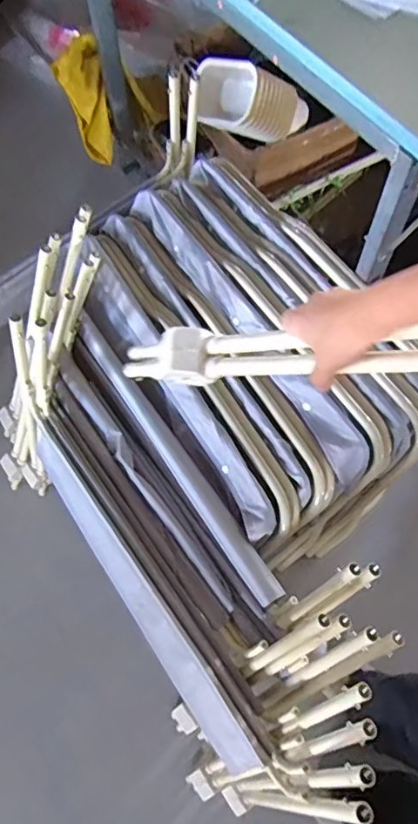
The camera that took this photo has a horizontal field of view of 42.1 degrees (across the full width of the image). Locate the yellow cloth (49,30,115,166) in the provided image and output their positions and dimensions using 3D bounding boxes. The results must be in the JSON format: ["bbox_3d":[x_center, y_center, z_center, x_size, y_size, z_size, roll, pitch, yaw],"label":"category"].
[{"bbox_3d":[-0.296,-0.800,1.416,0.069,0.289,0.135,25,70,11],"label":"yellow cloth"}]

